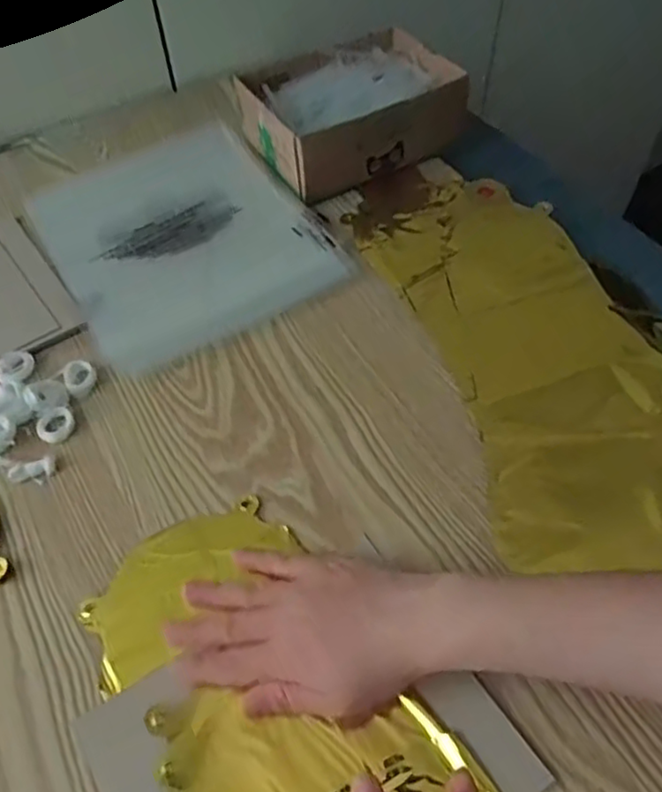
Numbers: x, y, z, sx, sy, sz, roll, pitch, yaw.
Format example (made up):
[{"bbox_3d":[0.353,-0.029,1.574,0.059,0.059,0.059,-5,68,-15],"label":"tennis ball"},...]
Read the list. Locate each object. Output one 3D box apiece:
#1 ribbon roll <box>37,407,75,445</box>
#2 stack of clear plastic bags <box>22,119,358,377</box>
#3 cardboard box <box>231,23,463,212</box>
[{"bbox_3d":[-0.192,0.020,0.459,0.021,0.007,0.026,28,60,20],"label":"ribbon roll"},{"bbox_3d":[-0.132,-0.145,0.570,0.208,0.026,0.234,-28,58,-17],"label":"stack of clear plastic bags"},{"bbox_3d":[0.018,-0.271,0.623,0.182,0.066,0.141,-25,57,-16],"label":"cardboard box"}]

